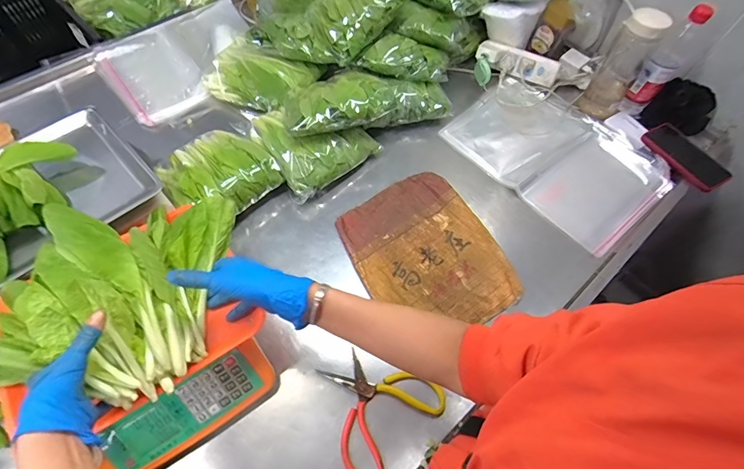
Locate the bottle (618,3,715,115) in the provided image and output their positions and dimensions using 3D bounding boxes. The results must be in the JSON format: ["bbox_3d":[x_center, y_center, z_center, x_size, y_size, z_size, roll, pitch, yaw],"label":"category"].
[{"bbox_3d":[0.574,-0.336,0.776,0.059,0.215,0.069,41,67,17],"label":"bottle"}]

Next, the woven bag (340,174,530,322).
[{"bbox_3d":[0.093,0.030,0.685,0.229,0.020,0.288,-26,65,-17],"label":"woven bag"}]

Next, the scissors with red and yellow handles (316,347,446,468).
[{"bbox_3d":[0.002,0.242,0.573,0.163,0.022,0.155,-39,70,-22],"label":"scissors with red and yellow handles"}]

